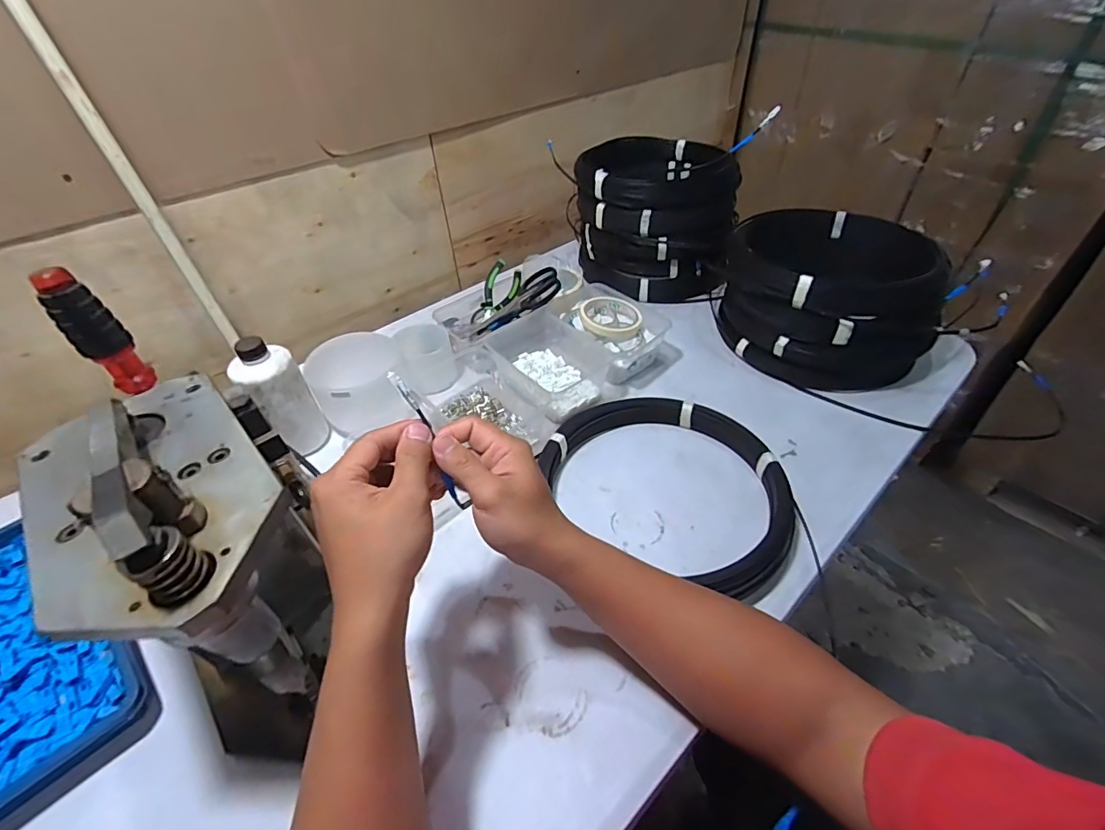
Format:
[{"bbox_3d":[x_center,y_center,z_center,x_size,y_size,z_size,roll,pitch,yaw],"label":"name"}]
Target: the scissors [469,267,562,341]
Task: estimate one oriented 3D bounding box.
[{"bbox_3d":[-0.063,-0.177,0.761,0.171,0.021,0.087,-32,45,17],"label":"scissors"}]

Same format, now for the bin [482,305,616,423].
[{"bbox_3d":[-0.005,-0.079,0.707,0.133,0.065,0.182,-29,47,-23],"label":"bin"}]

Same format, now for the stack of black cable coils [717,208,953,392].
[{"bbox_3d":[0.408,-0.190,0.712,0.296,0.137,0.290,26,51,31],"label":"stack of black cable coils"}]

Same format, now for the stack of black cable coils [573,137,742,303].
[{"bbox_3d":[0.173,-0.369,0.878,0.251,0.186,0.270,-3,43,1],"label":"stack of black cable coils"}]

